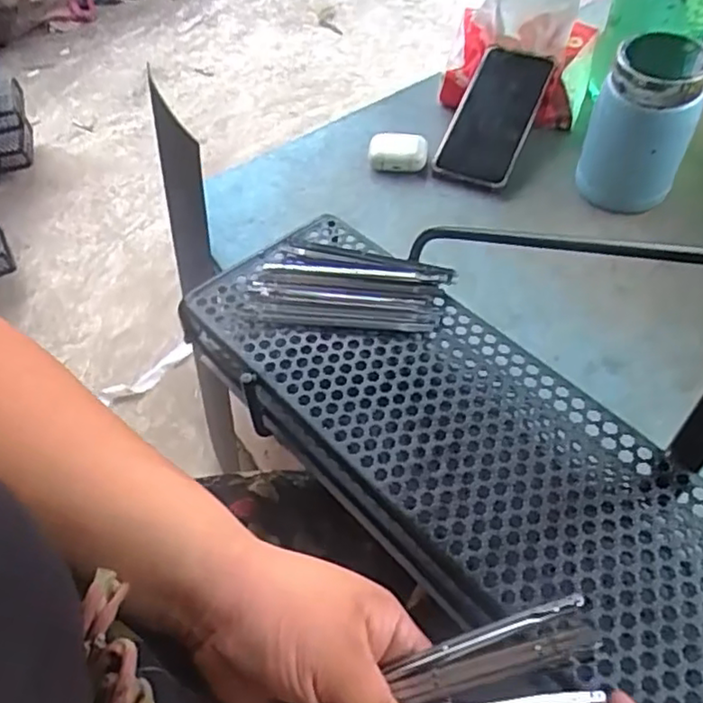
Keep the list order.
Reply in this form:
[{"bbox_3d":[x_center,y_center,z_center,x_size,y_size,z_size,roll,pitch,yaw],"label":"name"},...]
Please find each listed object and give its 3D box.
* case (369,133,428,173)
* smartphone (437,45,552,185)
[{"bbox_3d":[0.049,-0.210,0.691,0.059,0.024,0.038,4,54,8],"label":"case"},{"bbox_3d":[0.154,-0.255,0.707,0.084,0.016,0.177,17,74,27],"label":"smartphone"}]

